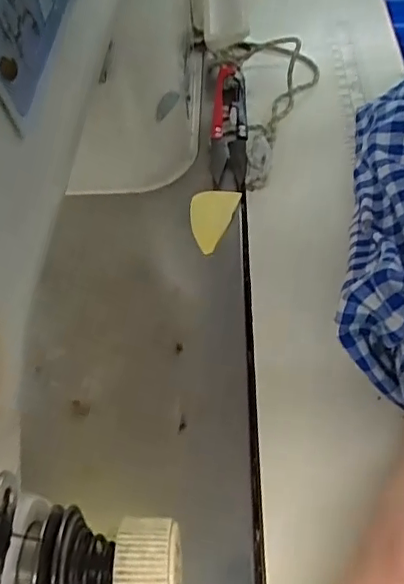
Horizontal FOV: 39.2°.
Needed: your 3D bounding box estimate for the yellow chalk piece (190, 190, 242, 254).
[{"bbox_3d":[0.004,-0.042,0.330,0.025,0.010,0.046,16,59,15],"label":"yellow chalk piece"}]

